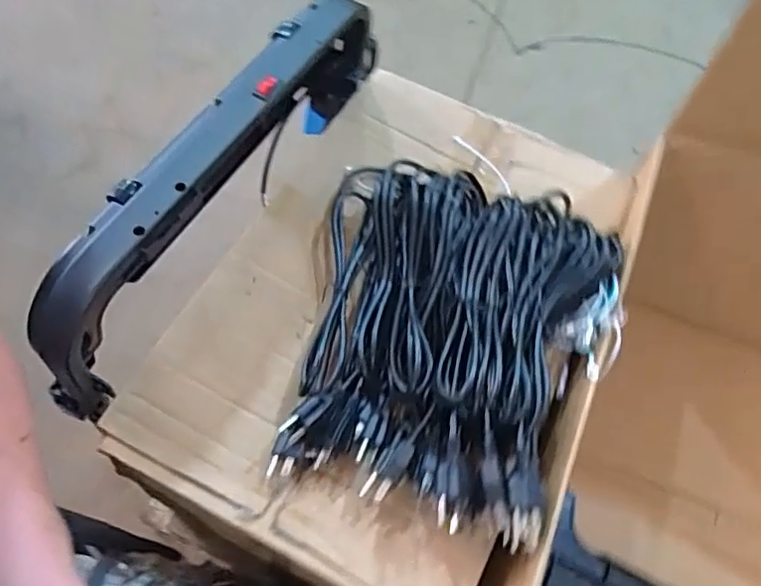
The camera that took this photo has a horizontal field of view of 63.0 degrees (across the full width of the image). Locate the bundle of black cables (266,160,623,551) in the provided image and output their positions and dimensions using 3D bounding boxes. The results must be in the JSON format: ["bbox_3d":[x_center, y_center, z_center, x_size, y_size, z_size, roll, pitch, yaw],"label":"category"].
[{"bbox_3d":[0.060,0.028,0.589,0.285,0.073,0.338,19,60,8],"label":"bundle of black cables"}]

